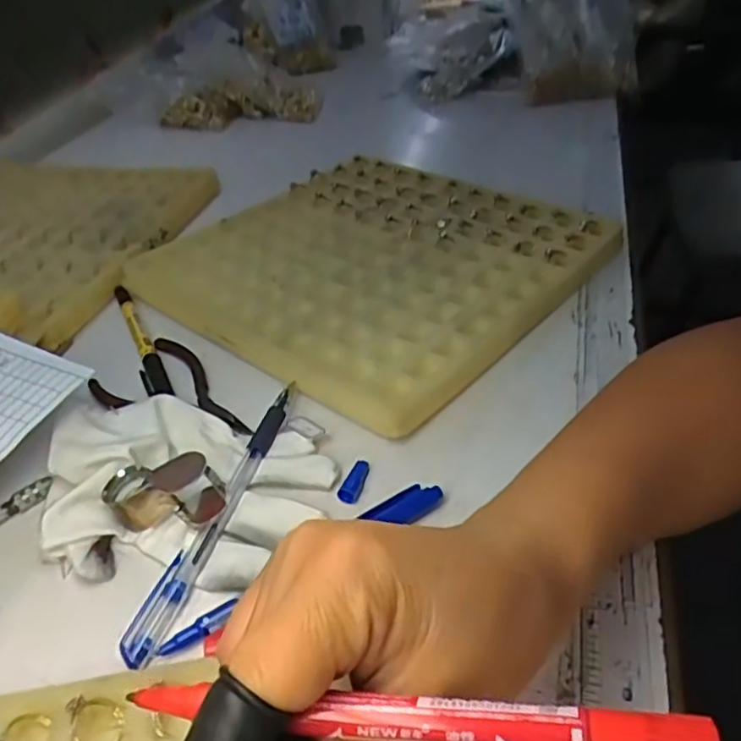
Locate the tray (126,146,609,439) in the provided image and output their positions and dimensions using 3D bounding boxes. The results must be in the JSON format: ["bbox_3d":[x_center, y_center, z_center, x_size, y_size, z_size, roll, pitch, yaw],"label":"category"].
[{"bbox_3d":[0.000,-0.081,0.467,0.251,0.016,0.245,27,49,32],"label":"tray"}]

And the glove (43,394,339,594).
[{"bbox_3d":[-0.090,0.052,0.315,0.136,0.023,0.096,1,40,7],"label":"glove"}]

